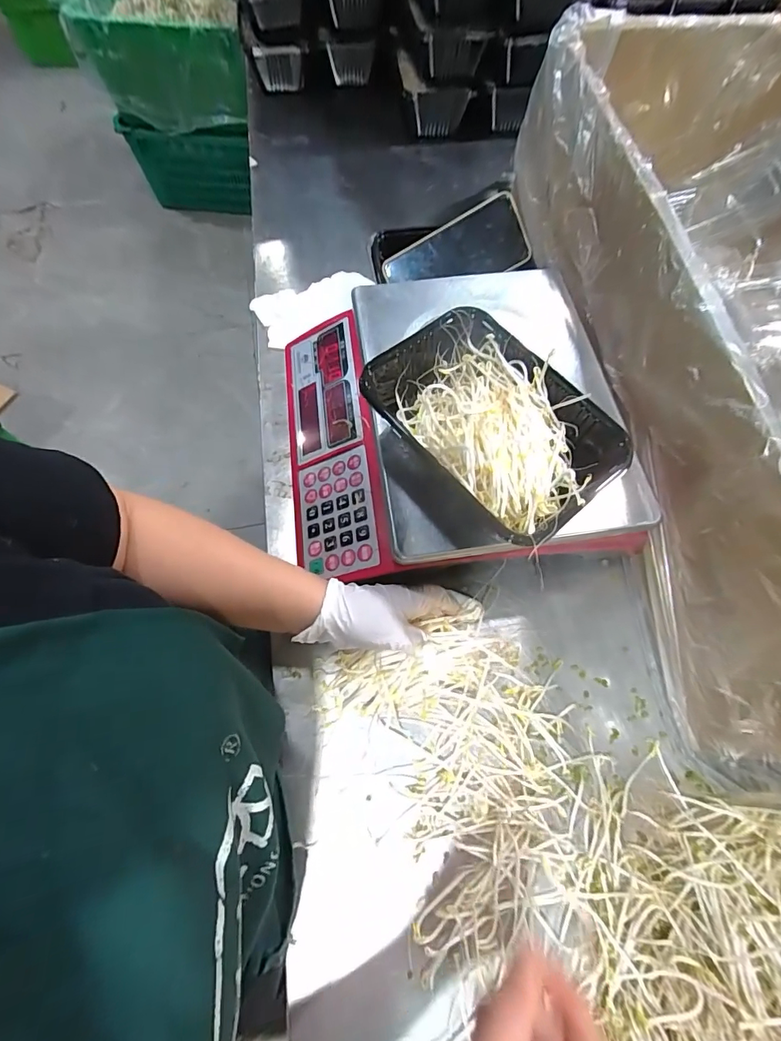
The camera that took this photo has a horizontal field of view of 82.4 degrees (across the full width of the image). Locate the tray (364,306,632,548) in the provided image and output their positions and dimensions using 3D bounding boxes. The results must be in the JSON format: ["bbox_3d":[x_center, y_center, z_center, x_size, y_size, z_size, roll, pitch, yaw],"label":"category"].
[{"bbox_3d":[0.072,-0.075,0.345,0.193,0.052,0.131,41,72,15],"label":"tray"}]

